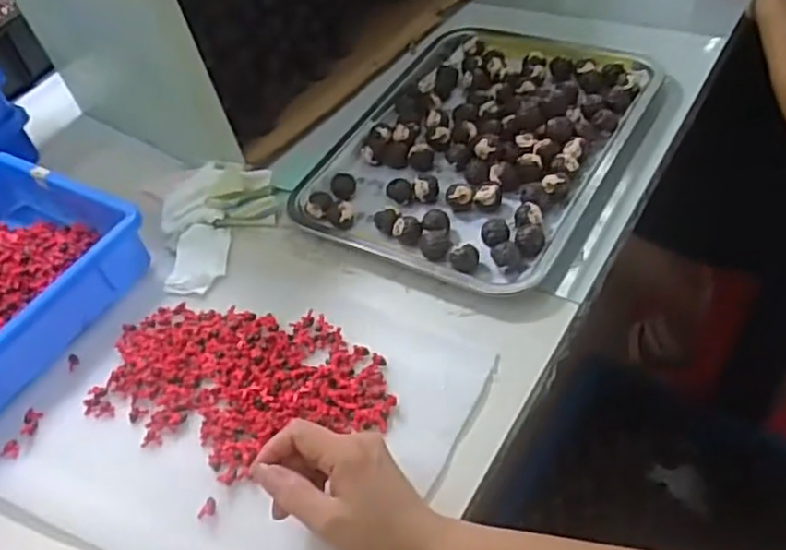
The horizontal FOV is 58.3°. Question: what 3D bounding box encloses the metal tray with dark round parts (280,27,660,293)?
[{"bbox_3d":[0.091,-0.147,0.687,0.258,0.025,0.351,20,56,26],"label":"metal tray with dark round parts"}]

